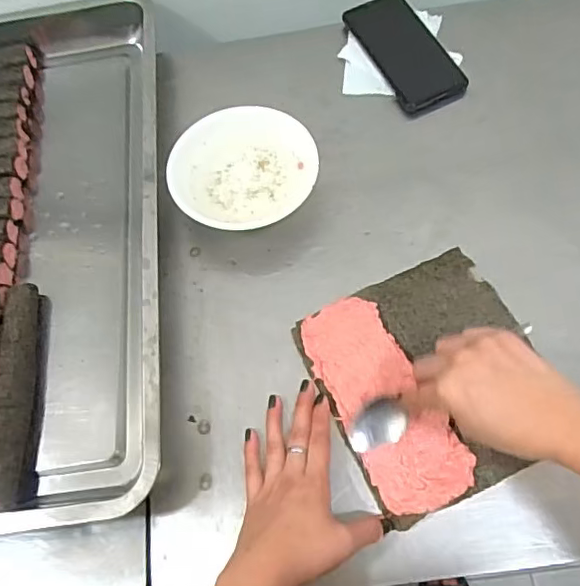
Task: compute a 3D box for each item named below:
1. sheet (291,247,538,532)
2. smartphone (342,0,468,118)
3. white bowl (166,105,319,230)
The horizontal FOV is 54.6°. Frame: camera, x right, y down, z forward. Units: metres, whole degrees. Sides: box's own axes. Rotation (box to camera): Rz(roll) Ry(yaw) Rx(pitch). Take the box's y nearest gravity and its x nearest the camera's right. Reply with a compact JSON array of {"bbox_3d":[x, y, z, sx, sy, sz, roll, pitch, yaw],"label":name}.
[{"bbox_3d":[0.121,0.071,0.485,0.176,0.015,0.193,-24,67,-8],"label":"sheet"},{"bbox_3d":[0.131,-0.274,0.635,0.076,0.016,0.162,-24,67,-8],"label":"smartphone"},{"bbox_3d":[-0.046,-0.119,0.571,0.147,0.043,0.139,-34,69,-12],"label":"white bowl"}]

